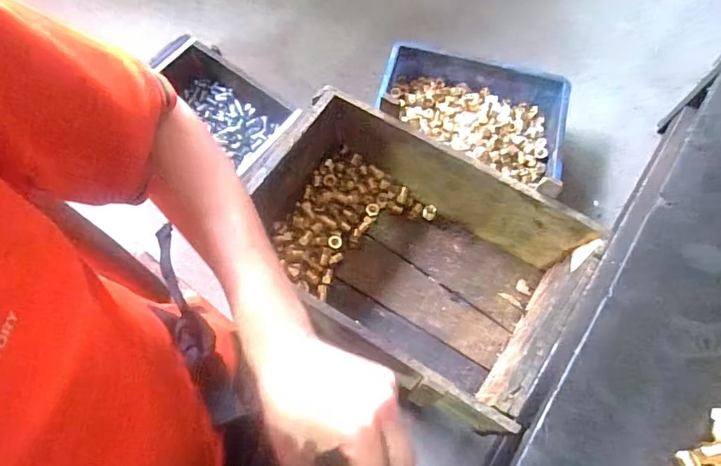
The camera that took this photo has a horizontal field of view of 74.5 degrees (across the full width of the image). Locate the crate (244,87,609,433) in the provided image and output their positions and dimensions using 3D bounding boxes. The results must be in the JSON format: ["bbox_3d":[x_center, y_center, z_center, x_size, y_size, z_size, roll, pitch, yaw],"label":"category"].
[{"bbox_3d":[0.045,0.028,0.553,0.344,0.156,0.233,32,70,11],"label":"crate"}]

